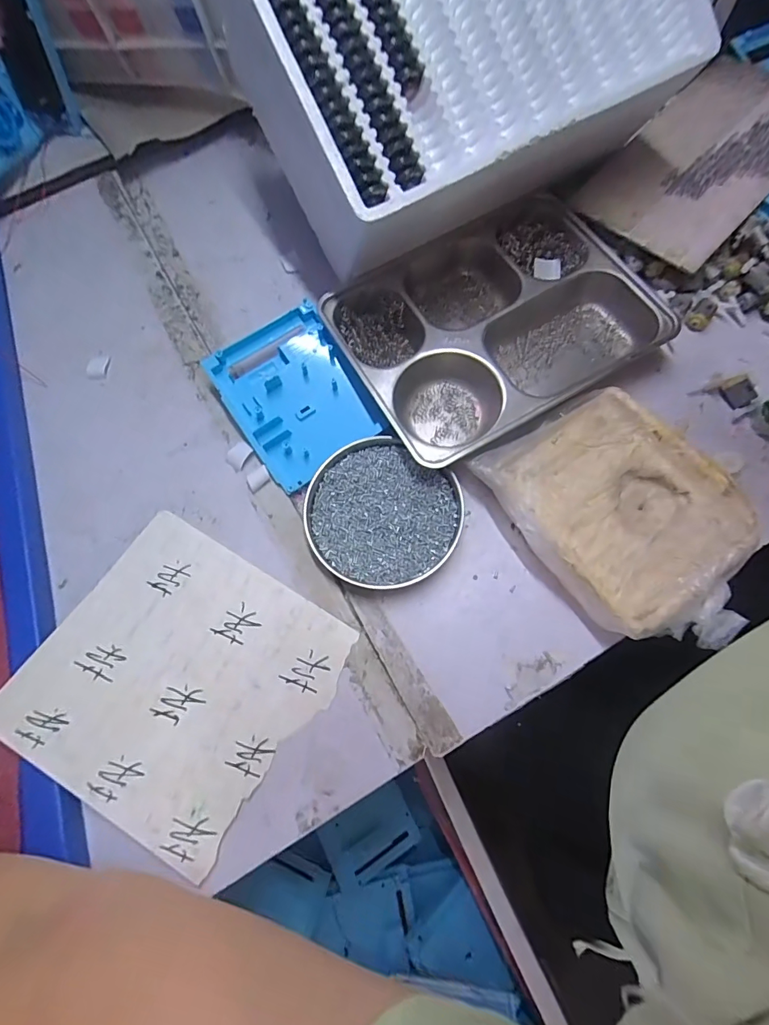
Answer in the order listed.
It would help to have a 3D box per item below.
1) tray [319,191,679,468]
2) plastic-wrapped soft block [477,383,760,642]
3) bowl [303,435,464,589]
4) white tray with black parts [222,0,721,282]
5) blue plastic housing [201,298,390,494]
[{"bbox_3d":[0.102,-0.193,0.437,0.286,0.036,0.238,-30,73,-8],"label":"tray"},{"bbox_3d":[0.201,0.000,0.371,0.153,0.040,0.213,-38,75,-10],"label":"plastic-wrapped soft block"},{"bbox_3d":[-0.004,0.002,0.391,0.134,0.019,0.124,-1,72,2],"label":"bowl"},{"bbox_3d":[0.067,-0.429,0.391,0.380,0.136,0.286,-30,101,-8],"label":"white tray with black parts"},{"bbox_3d":[-0.088,-0.115,0.426,0.119,0.030,0.163,-30,73,-8],"label":"blue plastic housing"}]

